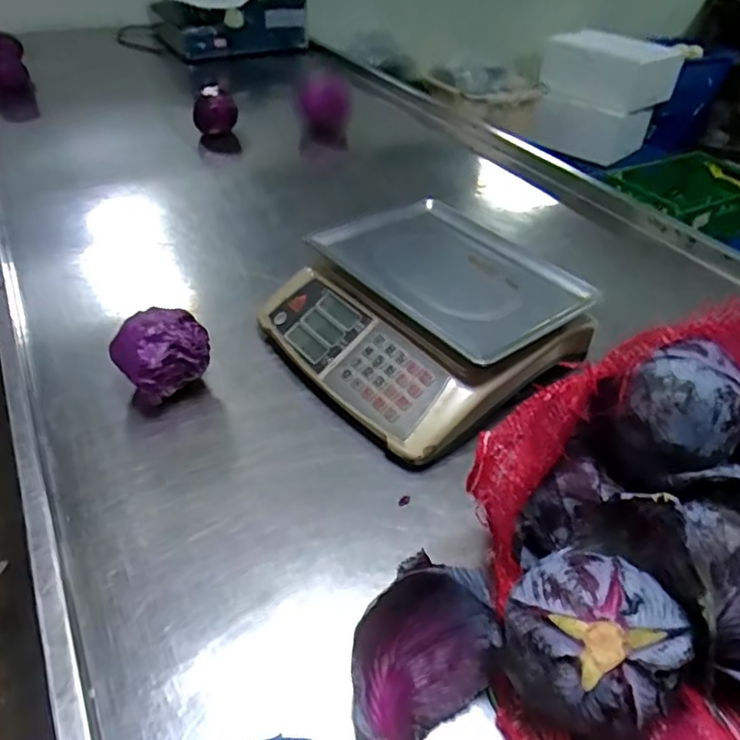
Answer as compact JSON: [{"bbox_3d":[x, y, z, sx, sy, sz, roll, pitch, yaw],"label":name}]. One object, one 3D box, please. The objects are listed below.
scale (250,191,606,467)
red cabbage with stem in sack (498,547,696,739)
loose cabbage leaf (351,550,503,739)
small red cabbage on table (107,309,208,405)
[{"bbox_3d":[0.086,-0.077,0.801,0.375,0.109,0.355,-27,50,-30],"label":"scale"},{"bbox_3d":[0.170,0.212,0.447,0.129,0.104,0.109,33,49,29],"label":"red cabbage with stem in sack"},{"bbox_3d":[0.048,0.222,0.475,0.097,0.082,0.153,25,45,23],"label":"loose cabbage leaf"},{"bbox_3d":[-0.250,-0.017,0.714,0.088,0.098,0.101,32,48,29],"label":"small red cabbage on table"}]

